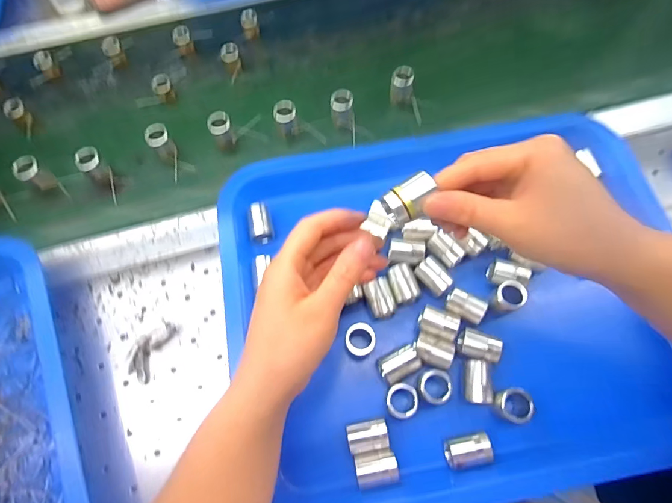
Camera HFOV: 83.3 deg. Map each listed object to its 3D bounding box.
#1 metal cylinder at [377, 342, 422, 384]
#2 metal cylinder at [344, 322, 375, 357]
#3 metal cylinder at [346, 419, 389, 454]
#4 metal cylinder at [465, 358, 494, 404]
[{"bbox_3d":[0.052,0.091,0.304,0.034,0.023,0.022,-26,73,-9],"label":"metal cylinder"},{"bbox_3d":[0.019,0.073,0.306,0.023,0.030,0.024,0,71,-1],"label":"metal cylinder"},{"bbox_3d":[0.023,0.139,0.286,0.029,0.023,0.020,-10,71,-4],"label":"metal cylinder"},{"bbox_3d":[0.111,0.103,0.301,0.020,0.023,0.032,4,71,0],"label":"metal cylinder"}]

